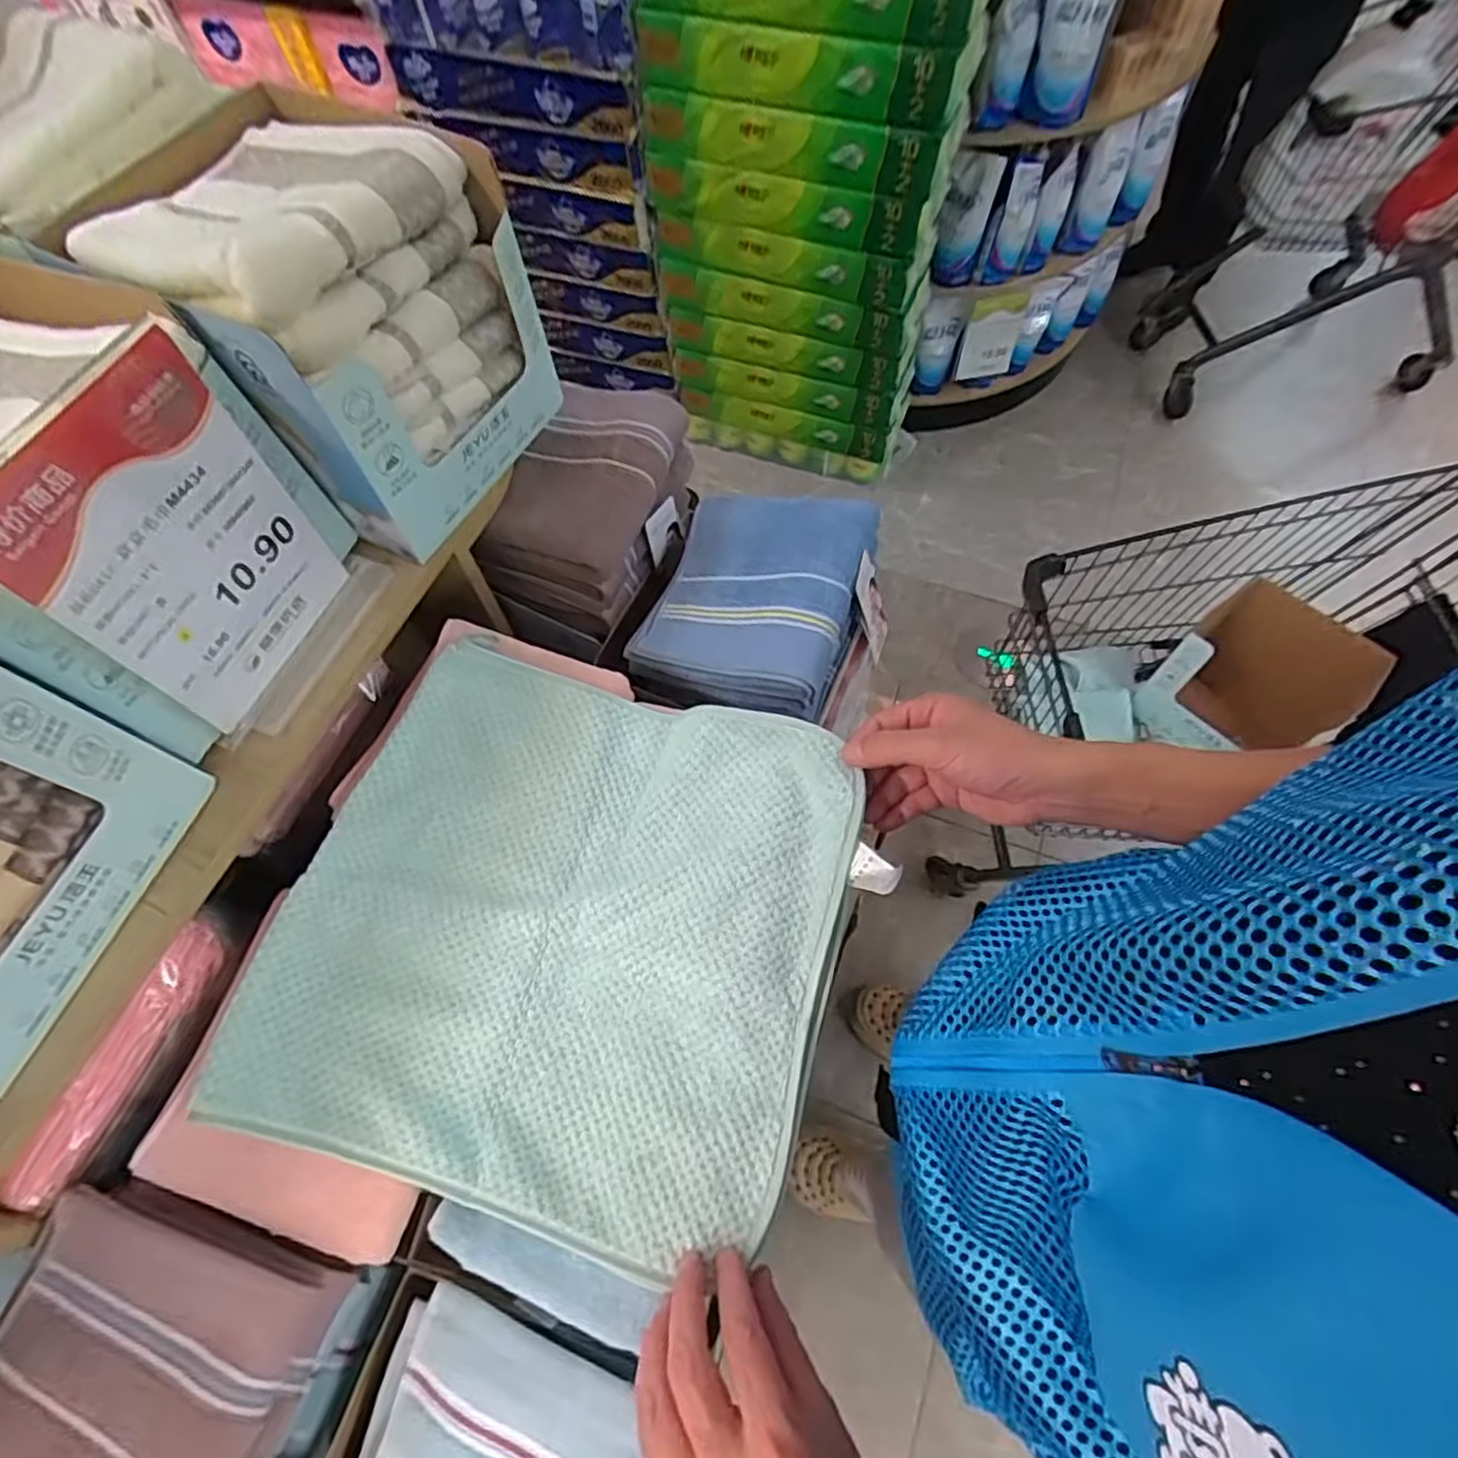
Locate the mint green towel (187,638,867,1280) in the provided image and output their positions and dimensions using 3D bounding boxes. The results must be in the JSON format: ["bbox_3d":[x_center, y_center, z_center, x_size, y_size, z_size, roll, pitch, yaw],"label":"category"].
[{"bbox_3d":[-0.108,0.121,0.467,0.341,0.050,0.322,14,65,9],"label":"mint green towel"}]

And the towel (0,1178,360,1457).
[{"bbox_3d":[-0.336,0.365,0.383,0.170,0.066,0.178,16,65,9],"label":"towel"}]

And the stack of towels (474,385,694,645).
[{"bbox_3d":[-0.126,-0.207,0.670,0.129,0.106,0.188,22,67,12],"label":"stack of towels"}]

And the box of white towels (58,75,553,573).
[{"bbox_3d":[-0.273,-0.289,0.511,0.201,0.194,0.201,27,68,14],"label":"box of white towels"}]

